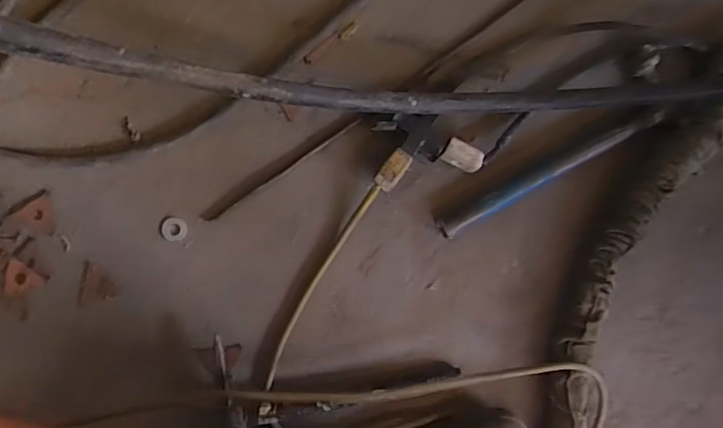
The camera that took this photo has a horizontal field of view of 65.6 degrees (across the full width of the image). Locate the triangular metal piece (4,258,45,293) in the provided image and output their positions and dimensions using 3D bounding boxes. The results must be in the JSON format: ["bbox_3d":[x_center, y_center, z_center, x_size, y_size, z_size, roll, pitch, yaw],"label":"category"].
[{"bbox_3d":[-0.319,0.062,0.531,0.034,0.004,0.031,14,88,-8],"label":"triangular metal piece"}]

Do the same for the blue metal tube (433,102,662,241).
[{"bbox_3d":[0.200,-0.049,0.588,0.266,0.019,0.028,-30,94,-7],"label":"blue metal tube"}]

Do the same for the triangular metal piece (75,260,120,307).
[{"bbox_3d":[-0.255,0.070,0.545,0.036,0.004,0.041,11,89,-8],"label":"triangular metal piece"}]

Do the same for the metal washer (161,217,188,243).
[{"bbox_3d":[-0.184,0.015,0.551,0.024,0.004,0.024,0,90,-9],"label":"metal washer"}]

